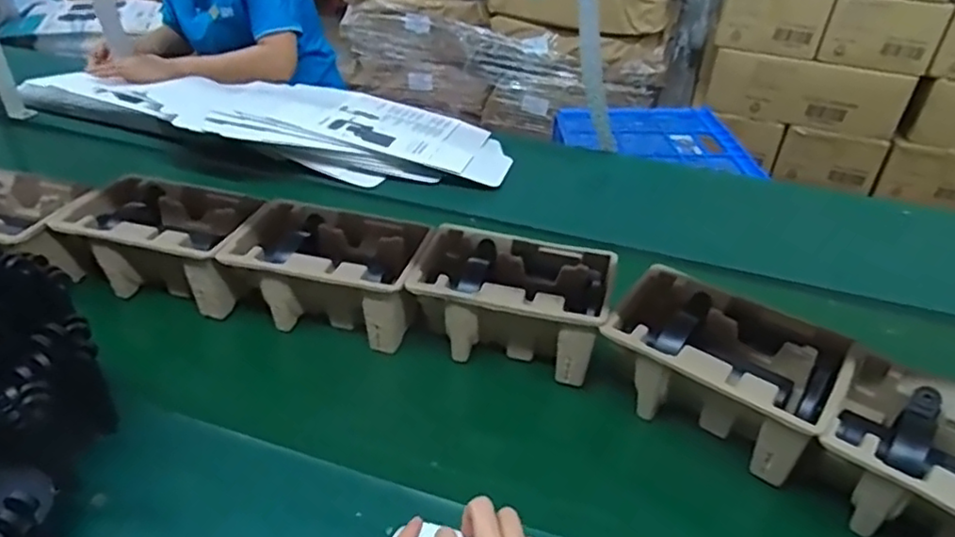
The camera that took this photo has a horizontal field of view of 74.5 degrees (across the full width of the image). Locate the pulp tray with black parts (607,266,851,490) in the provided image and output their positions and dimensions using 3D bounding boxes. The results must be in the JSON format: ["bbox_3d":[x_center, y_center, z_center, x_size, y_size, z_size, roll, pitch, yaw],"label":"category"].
[{"bbox_3d":[0.251,0.102,0.659,0.220,0.103,0.132,28,43,29],"label":"pulp tray with black parts"}]

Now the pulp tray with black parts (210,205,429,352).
[{"bbox_3d":[-0.181,0.002,0.783,0.225,0.098,0.145,11,37,9],"label":"pulp tray with black parts"}]

